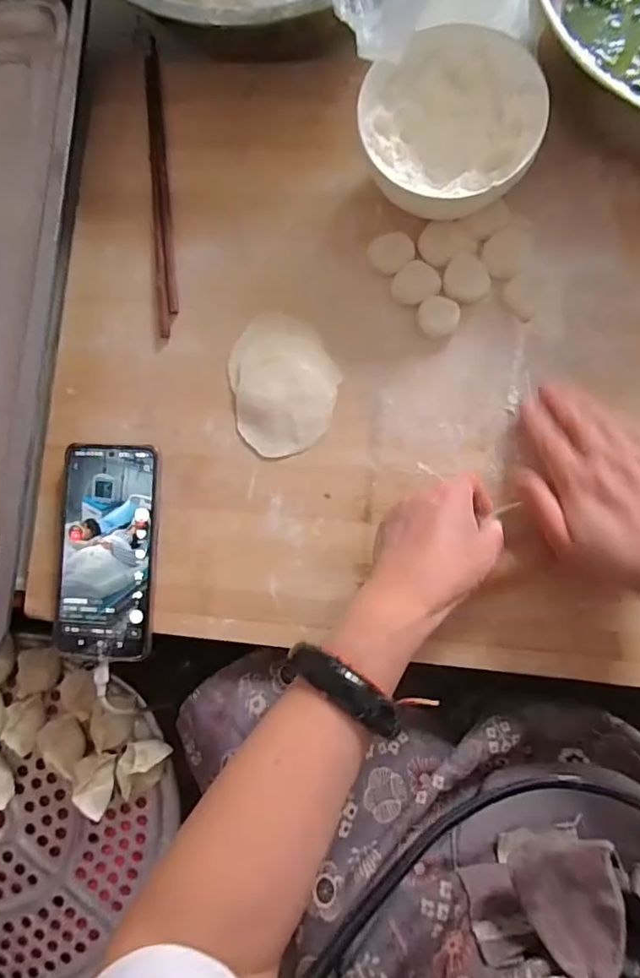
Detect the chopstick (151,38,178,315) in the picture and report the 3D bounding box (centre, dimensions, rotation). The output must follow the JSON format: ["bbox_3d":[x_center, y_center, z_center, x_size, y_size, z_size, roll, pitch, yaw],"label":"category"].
[{"bbox_3d":[-0.132,-0.265,0.452,0.008,0.010,0.244,-7,86,5],"label":"chopstick"}]

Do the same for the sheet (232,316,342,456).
[{"bbox_3d":[-0.028,-0.083,0.419,0.080,0.008,0.108,-10,85,5],"label":"sheet"}]

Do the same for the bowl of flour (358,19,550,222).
[{"bbox_3d":[0.093,-0.267,0.397,0.121,0.058,0.136,-11,85,5],"label":"bowl of flour"}]

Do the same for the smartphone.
[{"bbox_3d":[-0.164,0.048,0.419,0.077,0.013,0.162,1,86,6],"label":"smartphone"}]

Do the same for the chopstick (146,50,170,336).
[{"bbox_3d":[-0.137,-0.248,0.451,0.008,0.010,0.249,-6,86,6],"label":"chopstick"}]

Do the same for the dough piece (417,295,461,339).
[{"bbox_3d":[0.092,-0.132,0.412,0.031,0.006,0.030,0,86,6],"label":"dough piece"}]

